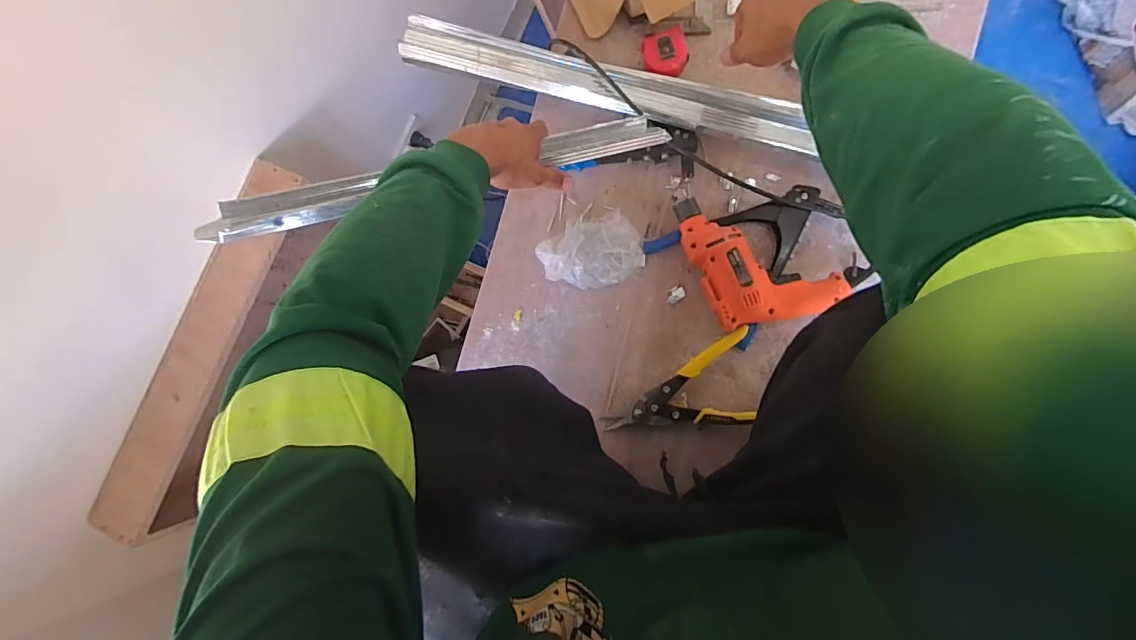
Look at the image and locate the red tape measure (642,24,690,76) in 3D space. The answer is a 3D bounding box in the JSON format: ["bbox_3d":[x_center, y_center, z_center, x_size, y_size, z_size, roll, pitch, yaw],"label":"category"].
[{"bbox_3d":[0.148,-0.398,0.755,0.064,0.044,0.069,-14,84,6],"label":"red tape measure"}]

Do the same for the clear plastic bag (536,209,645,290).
[{"bbox_3d":[0.033,-0.104,0.731,0.153,0.070,0.107,-6,85,6],"label":"clear plastic bag"}]

